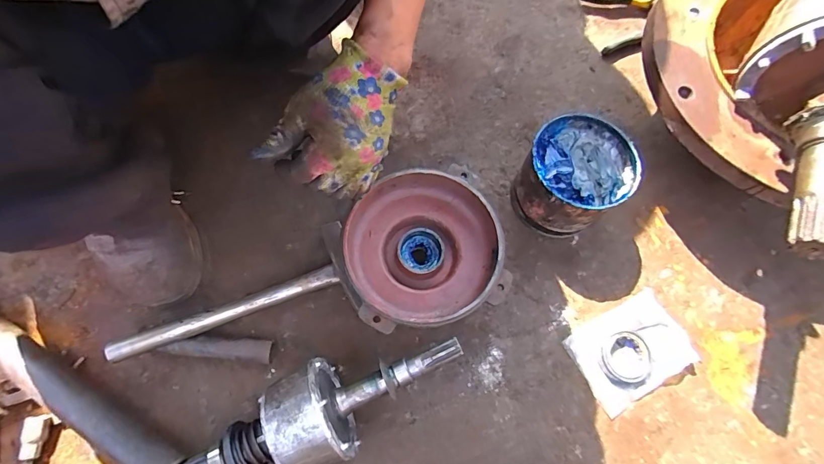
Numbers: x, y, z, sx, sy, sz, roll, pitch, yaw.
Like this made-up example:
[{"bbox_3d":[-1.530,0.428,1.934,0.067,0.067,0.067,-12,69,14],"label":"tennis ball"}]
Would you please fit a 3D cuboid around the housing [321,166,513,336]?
[{"bbox_3d":[0.003,0.026,0.468,0.179,0.082,0.170,1,70,-3],"label":"housing"}]

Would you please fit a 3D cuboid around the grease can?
[{"bbox_3d":[0.194,-0.065,0.501,0.119,0.101,0.117,1,70,-3],"label":"grease can"}]

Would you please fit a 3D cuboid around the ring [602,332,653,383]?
[{"bbox_3d":[0.250,0.147,0.468,0.054,0.010,0.056,1,70,-3],"label":"ring"}]

